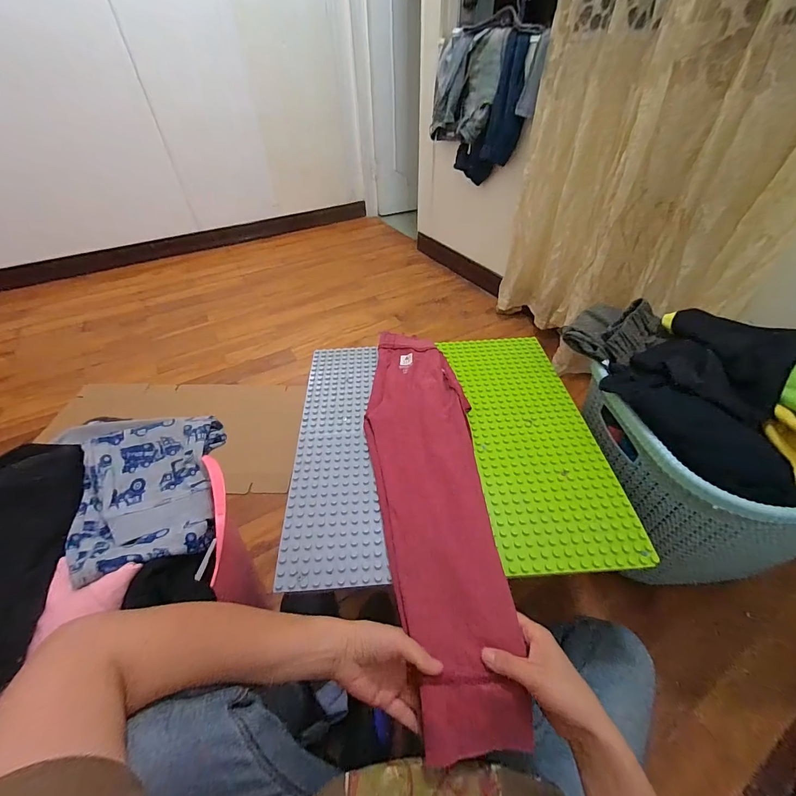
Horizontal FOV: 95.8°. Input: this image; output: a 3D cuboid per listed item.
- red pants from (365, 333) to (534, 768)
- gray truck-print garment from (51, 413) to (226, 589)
[{"bbox_3d":[0.048,0.112,0.557,0.168,0.035,0.625,-4,45,-3],"label":"red pants"},{"bbox_3d":[-0.336,0.115,0.496,0.178,0.060,0.226,-16,47,-14],"label":"gray truck-print garment"}]

